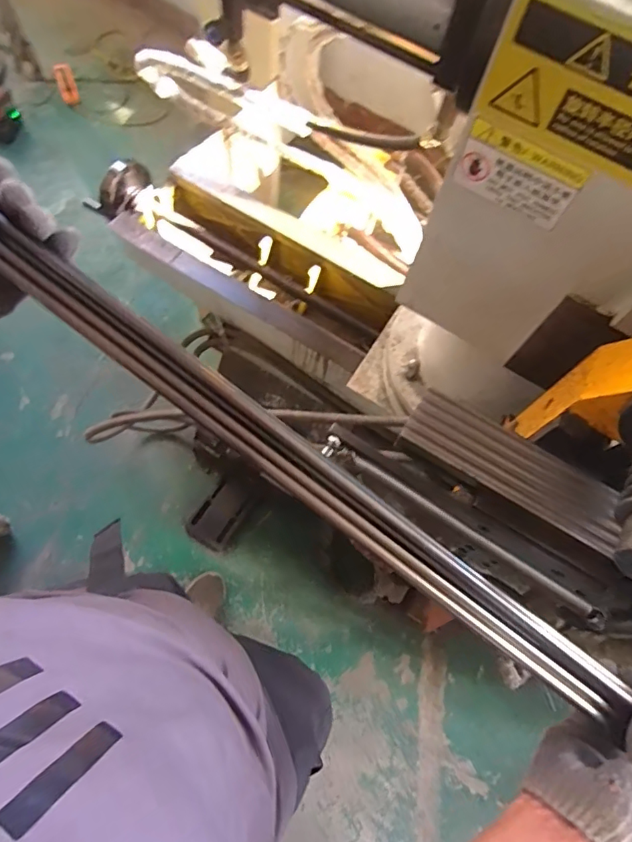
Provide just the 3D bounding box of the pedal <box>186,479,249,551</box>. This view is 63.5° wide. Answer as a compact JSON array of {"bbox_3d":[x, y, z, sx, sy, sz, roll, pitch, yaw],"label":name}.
[{"bbox_3d":[-0.273,0.274,1.492,0.139,0.059,0.197,35,70,9],"label":"pedal"}]

